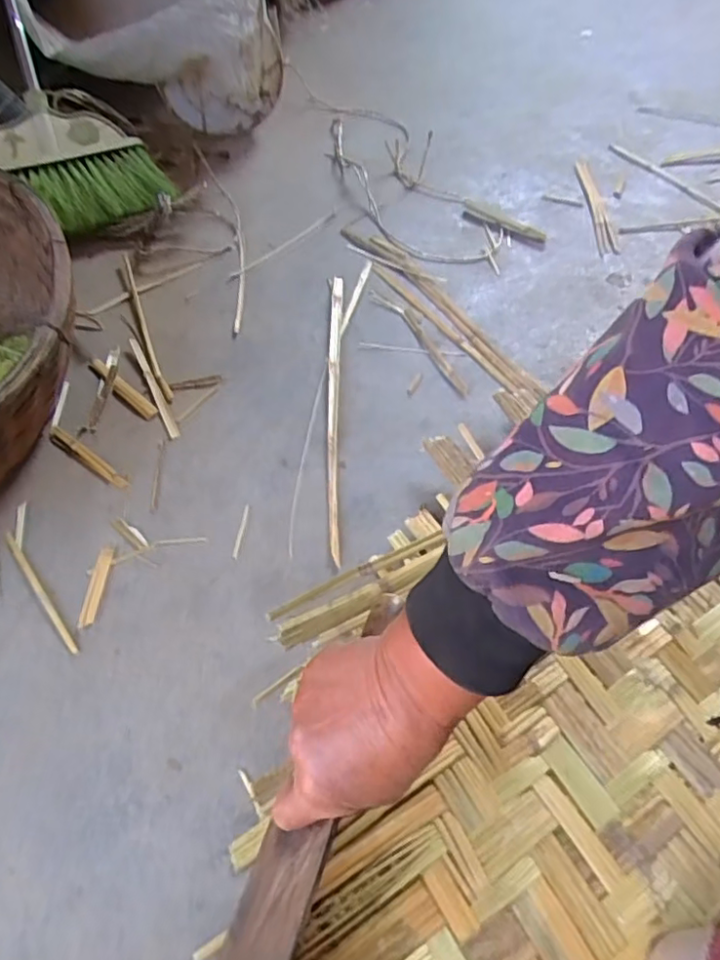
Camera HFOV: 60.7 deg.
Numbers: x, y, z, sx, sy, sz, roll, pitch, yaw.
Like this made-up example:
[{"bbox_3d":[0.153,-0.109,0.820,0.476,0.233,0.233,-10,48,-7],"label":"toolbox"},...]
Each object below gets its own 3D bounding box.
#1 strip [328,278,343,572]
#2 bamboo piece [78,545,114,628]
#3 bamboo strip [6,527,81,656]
[{"bbox_3d":[-0.028,-0.093,0.665,0.015,0.007,0.413,0,52,0],"label":"strip"},{"bbox_3d":[-0.224,0.088,0.523,0.013,0.004,0.077,0,52,0],"label":"bamboo piece"},{"bbox_3d":[-0.275,0.093,0.525,0.009,0.004,0.141,-34,59,-24],"label":"bamboo strip"}]

